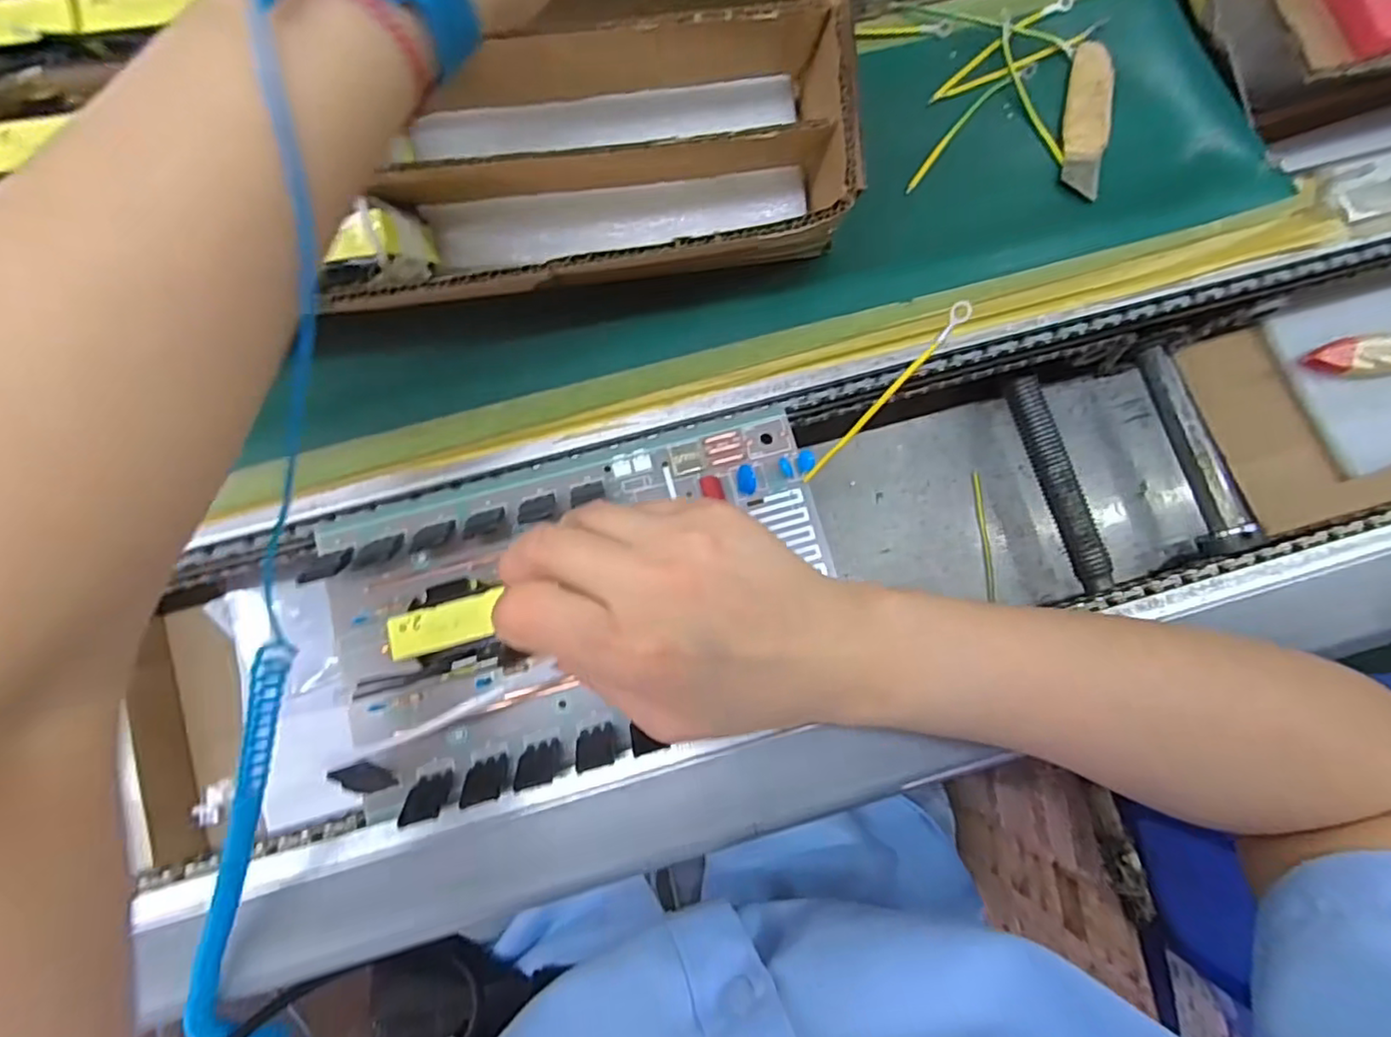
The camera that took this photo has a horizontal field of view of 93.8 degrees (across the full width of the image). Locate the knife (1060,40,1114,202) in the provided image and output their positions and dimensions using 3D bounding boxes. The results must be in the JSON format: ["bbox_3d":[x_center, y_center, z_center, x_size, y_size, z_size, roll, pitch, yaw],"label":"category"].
[{"bbox_3d":[0.204,-0.210,0.336,0.022,0.005,0.098,15,80,1],"label":"knife"}]

